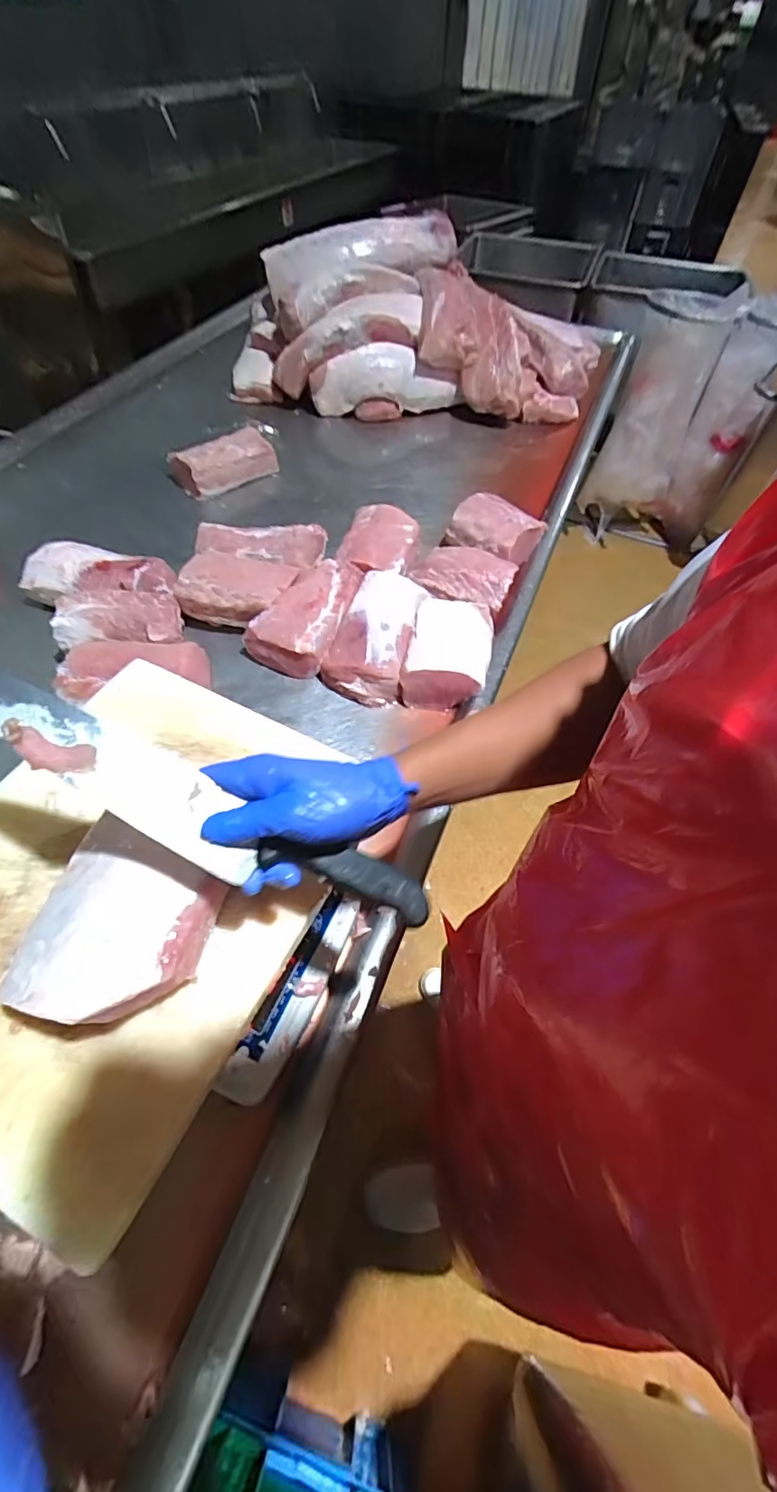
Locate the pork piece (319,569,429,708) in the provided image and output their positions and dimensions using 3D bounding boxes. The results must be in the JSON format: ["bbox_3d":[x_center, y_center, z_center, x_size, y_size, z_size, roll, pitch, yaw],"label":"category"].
[{"bbox_3d":[-0.016,-0.179,0.814,0.112,0.061,0.240,12,55,7],"label":"pork piece"}]

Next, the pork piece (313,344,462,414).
[{"bbox_3d":[-0.010,-0.835,1.229,0.327,0.111,0.074,-11,55,-10],"label":"pork piece"}]

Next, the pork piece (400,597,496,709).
[{"bbox_3d":[0.095,-0.141,0.806,0.124,0.052,0.185,11,55,6],"label":"pork piece"}]

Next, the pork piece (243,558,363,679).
[{"bbox_3d":[-0.128,-0.208,0.829,0.130,0.070,0.213,13,55,7],"label":"pork piece"}]

